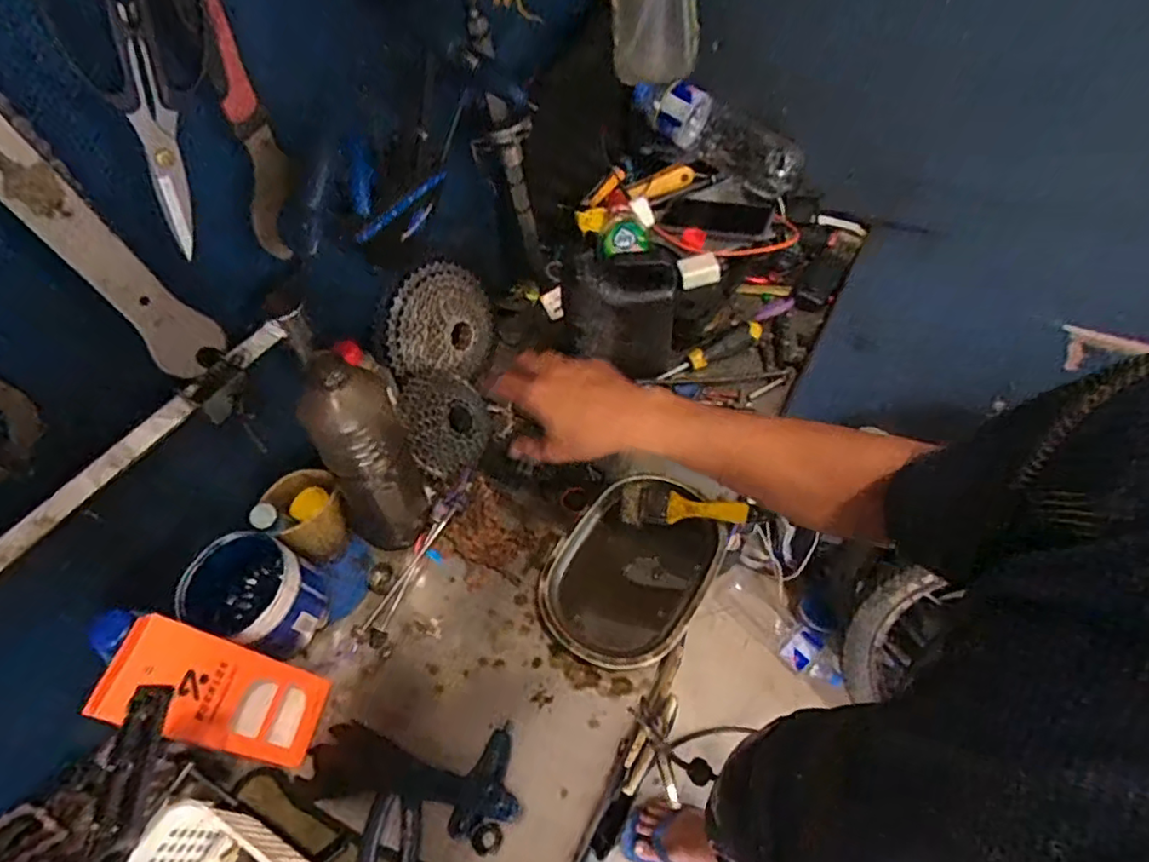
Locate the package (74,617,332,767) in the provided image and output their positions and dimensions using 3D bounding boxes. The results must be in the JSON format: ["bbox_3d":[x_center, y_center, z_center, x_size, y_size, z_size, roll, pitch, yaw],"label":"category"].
[{"bbox_3d":[-0.300,0.222,0.517,0.047,0.184,0.082,-7,49,30],"label":"package"}]

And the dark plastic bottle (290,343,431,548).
[{"bbox_3d":[-0.208,0.013,0.597,0.088,0.273,0.096,-27,58,-16],"label":"dark plastic bottle"}]

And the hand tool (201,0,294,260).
[{"bbox_3d":[-0.243,-0.232,0.429,0.020,0.228,0.049,17,57,9],"label":"hand tool"}]

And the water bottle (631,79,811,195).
[{"bbox_3d":[0.205,-0.437,0.898,0.272,0.076,0.066,34,61,9],"label":"water bottle"}]

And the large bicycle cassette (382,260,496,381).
[{"bbox_3d":[-0.152,-0.131,0.733,0.152,0.130,0.032,1,4,-43],"label":"large bicycle cassette"}]

